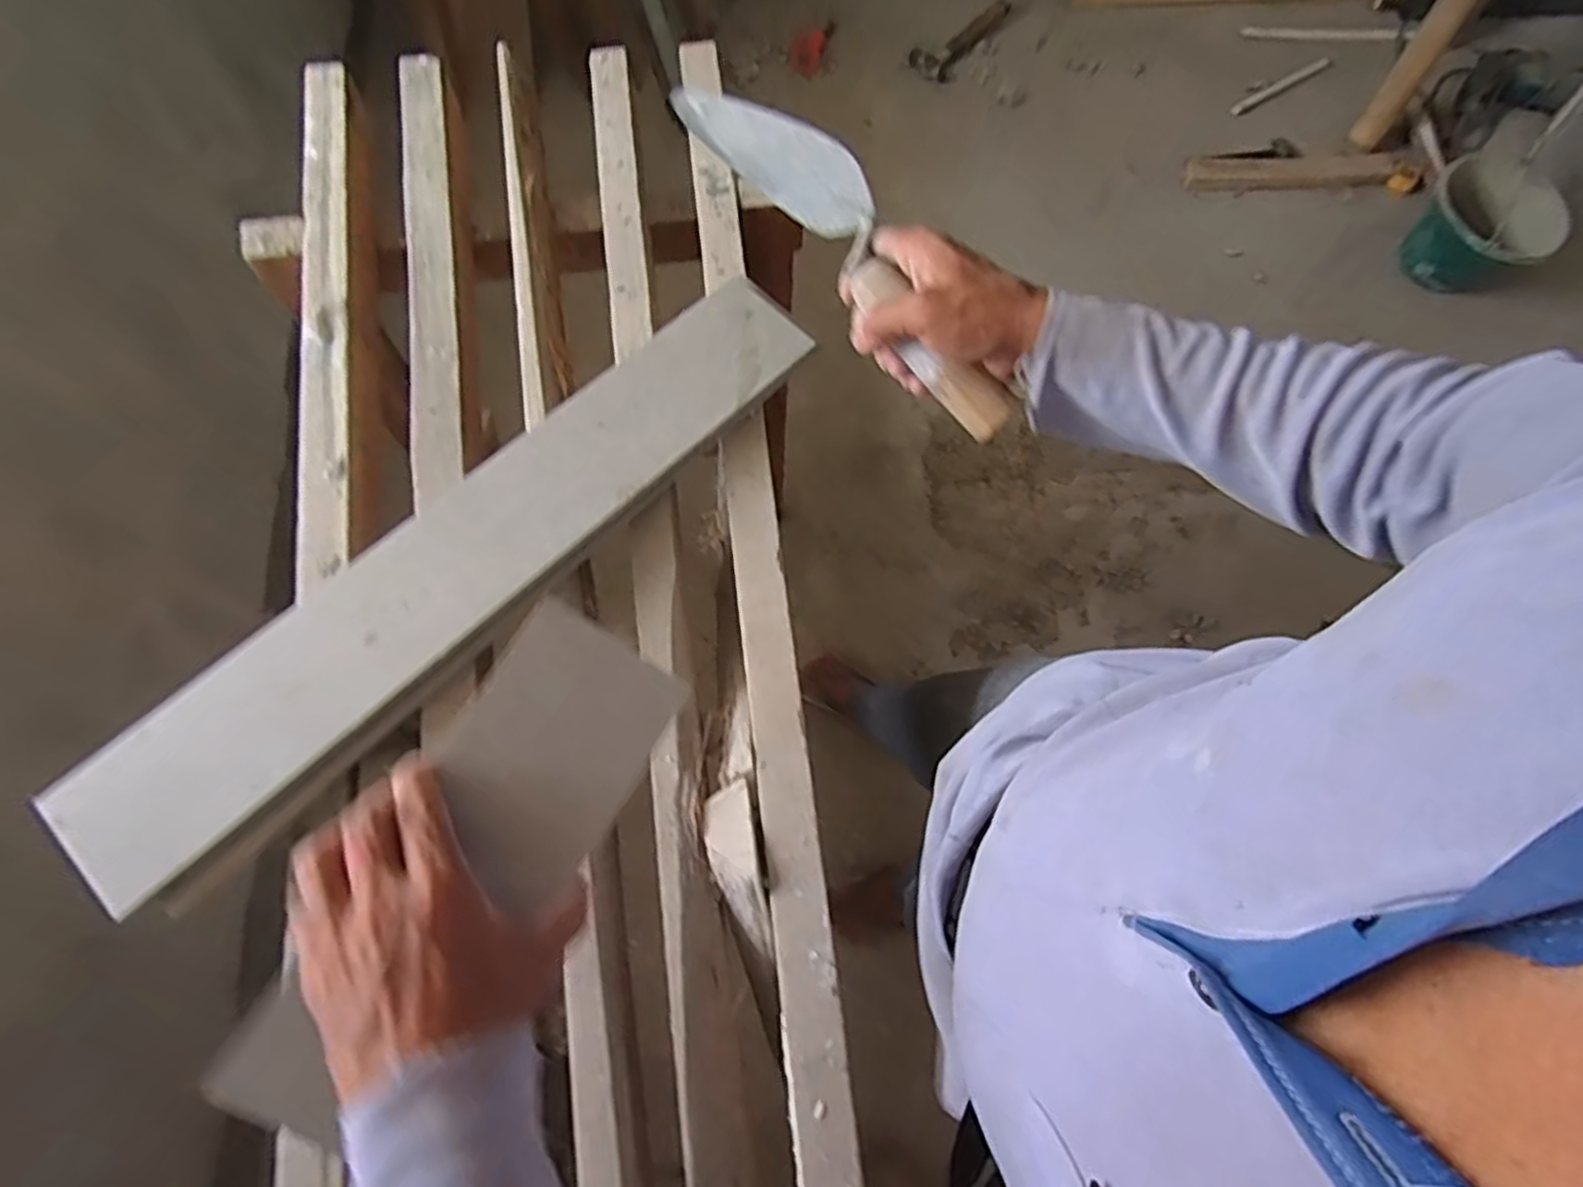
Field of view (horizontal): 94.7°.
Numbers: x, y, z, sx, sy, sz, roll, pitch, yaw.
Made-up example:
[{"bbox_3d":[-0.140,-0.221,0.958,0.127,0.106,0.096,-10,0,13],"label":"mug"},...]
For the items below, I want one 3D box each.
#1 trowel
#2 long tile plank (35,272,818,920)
[{"bbox_3d":[0.038,-0.203,0.442,0.050,0.081,0.268,-39,89,-12],"label":"trowel"},{"bbox_3d":[-0.223,-0.038,0.533,0.113,0.019,0.590,41,73,10],"label":"long tile plank"}]

